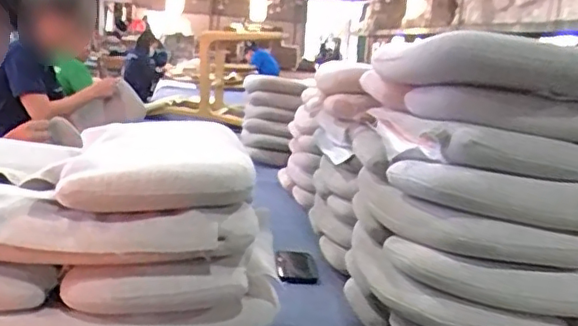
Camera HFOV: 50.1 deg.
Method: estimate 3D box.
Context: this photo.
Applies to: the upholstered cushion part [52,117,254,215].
[{"bbox_3d":[-0.171,-0.011,0.803,0.202,0.048,0.438,2,11,-12],"label":"upholstered cushion part"}]

